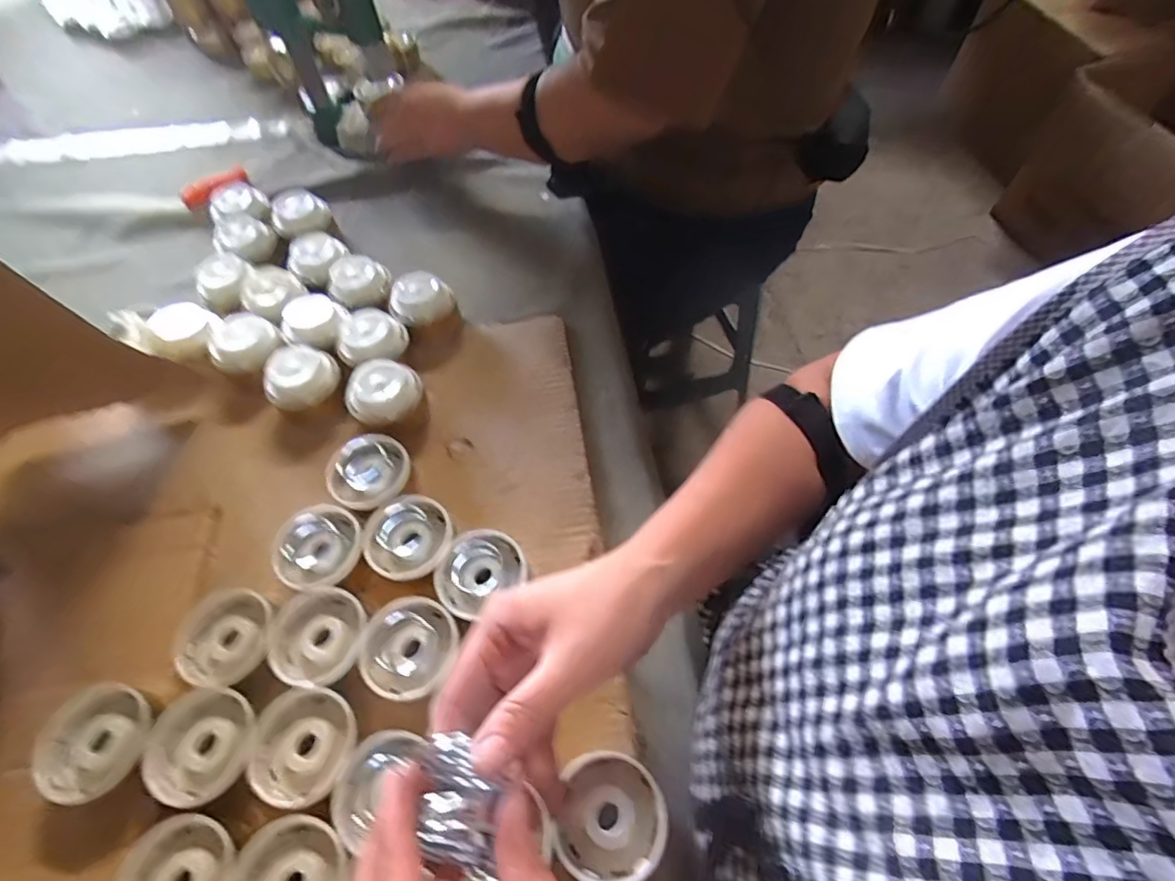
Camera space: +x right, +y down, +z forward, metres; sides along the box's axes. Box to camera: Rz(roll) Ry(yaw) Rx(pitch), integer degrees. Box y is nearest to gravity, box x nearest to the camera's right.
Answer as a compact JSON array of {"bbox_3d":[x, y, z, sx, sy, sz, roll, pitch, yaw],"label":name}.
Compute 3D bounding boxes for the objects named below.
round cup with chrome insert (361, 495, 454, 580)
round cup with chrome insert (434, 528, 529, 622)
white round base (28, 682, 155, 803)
[{"bbox_3d":[-0.140,0.080,0.443,0.067,0.040,0.061,-2,58,3],"label":"round cup with chrome insert"},{"bbox_3d":[-0.079,0.105,0.425,0.060,0.040,0.066,-2,58,3],"label":"round cup with chrome insert"},{"bbox_3d":[-0.327,0.200,0.371,0.061,0.032,0.064,-2,58,3],"label":"white round base"}]

